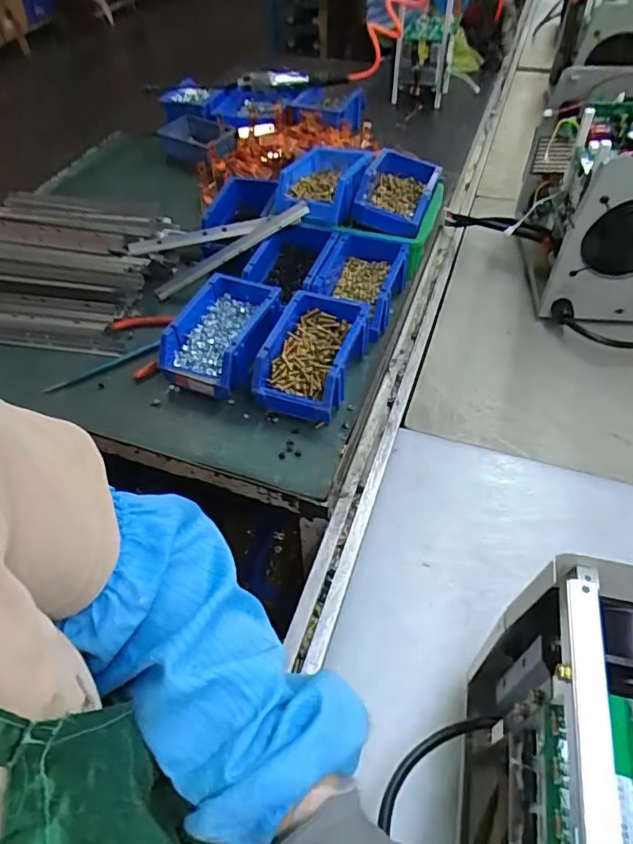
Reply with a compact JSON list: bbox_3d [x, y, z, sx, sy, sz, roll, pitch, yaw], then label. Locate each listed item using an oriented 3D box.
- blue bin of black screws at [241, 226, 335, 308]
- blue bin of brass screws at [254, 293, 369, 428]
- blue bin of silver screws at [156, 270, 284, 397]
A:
[{"bbox_3d":[-0.037,-0.223,0.776,0.112,0.059,0.134,7,53,6],"label":"blue bin of black screws"},{"bbox_3d":[-0.005,-0.086,0.674,0.104,0.070,0.163,15,54,12],"label":"blue bin of brass screws"},{"bbox_3d":[-0.124,-0.112,0.703,0.123,0.073,0.169,14,54,12],"label":"blue bin of silver screws"}]

